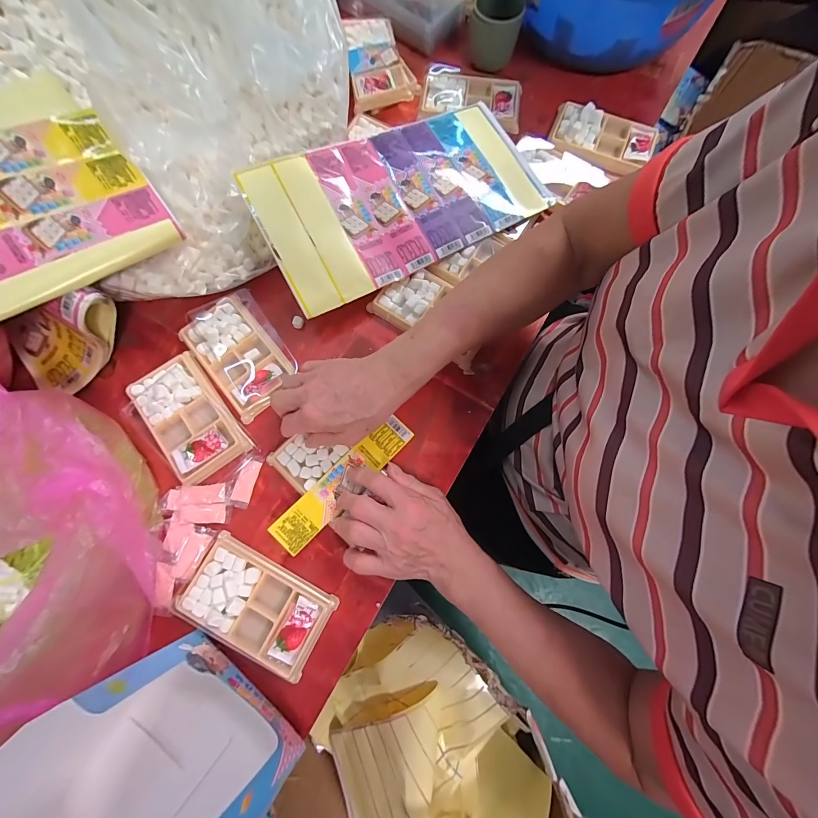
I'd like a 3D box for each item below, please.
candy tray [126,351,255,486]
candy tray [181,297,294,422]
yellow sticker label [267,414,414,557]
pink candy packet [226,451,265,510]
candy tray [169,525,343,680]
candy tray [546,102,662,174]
[{"bbox_3d":[-0.239,0.008,0.373,0.082,0.018,0.135,-36,80,-7],"label":"candy tray"},{"bbox_3d":[-0.193,-0.059,0.390,0.075,0.014,0.131,-39,81,-8],"label":"candy tray"},{"bbox_3d":[-0.066,0.073,0.354,0.167,0.009,0.037,-43,81,-10],"label":"yellow sticker label"},{"bbox_3d":[-0.175,0.074,0.365,0.027,0.004,0.057,15,78,3],"label":"pink candy packet"},{"bbox_3d":[-0.147,0.189,0.334,0.136,0.021,0.076,27,79,5],"label":"candy tray"},{"bbox_3d":[0.256,-0.360,0.458,0.131,0.022,0.071,23,79,5],"label":"candy tray"}]

